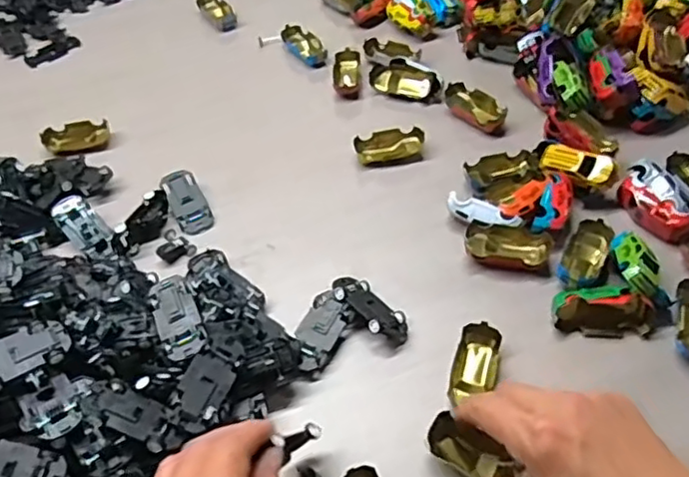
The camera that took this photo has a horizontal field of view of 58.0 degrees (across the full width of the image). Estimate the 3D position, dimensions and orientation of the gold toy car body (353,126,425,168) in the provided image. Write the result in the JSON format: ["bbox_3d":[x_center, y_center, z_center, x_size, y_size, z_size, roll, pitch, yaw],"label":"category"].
[{"bbox_3d":[0.042,-0.086,0.577,0.063,0.015,0.035,-5,50,0],"label":"gold toy car body"}]

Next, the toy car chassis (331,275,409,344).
[{"bbox_3d":[0.017,0.053,0.460,0.032,0.015,0.065,-7,39,-47],"label":"toy car chassis"}]

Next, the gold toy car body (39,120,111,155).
[{"bbox_3d":[-0.263,-0.099,0.610,0.061,0.015,0.032,-17,51,-9],"label":"gold toy car body"}]

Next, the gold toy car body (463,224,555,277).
[{"bbox_3d":[0.128,0.008,0.485,0.067,0.018,0.032,7,52,10],"label":"gold toy car body"}]

